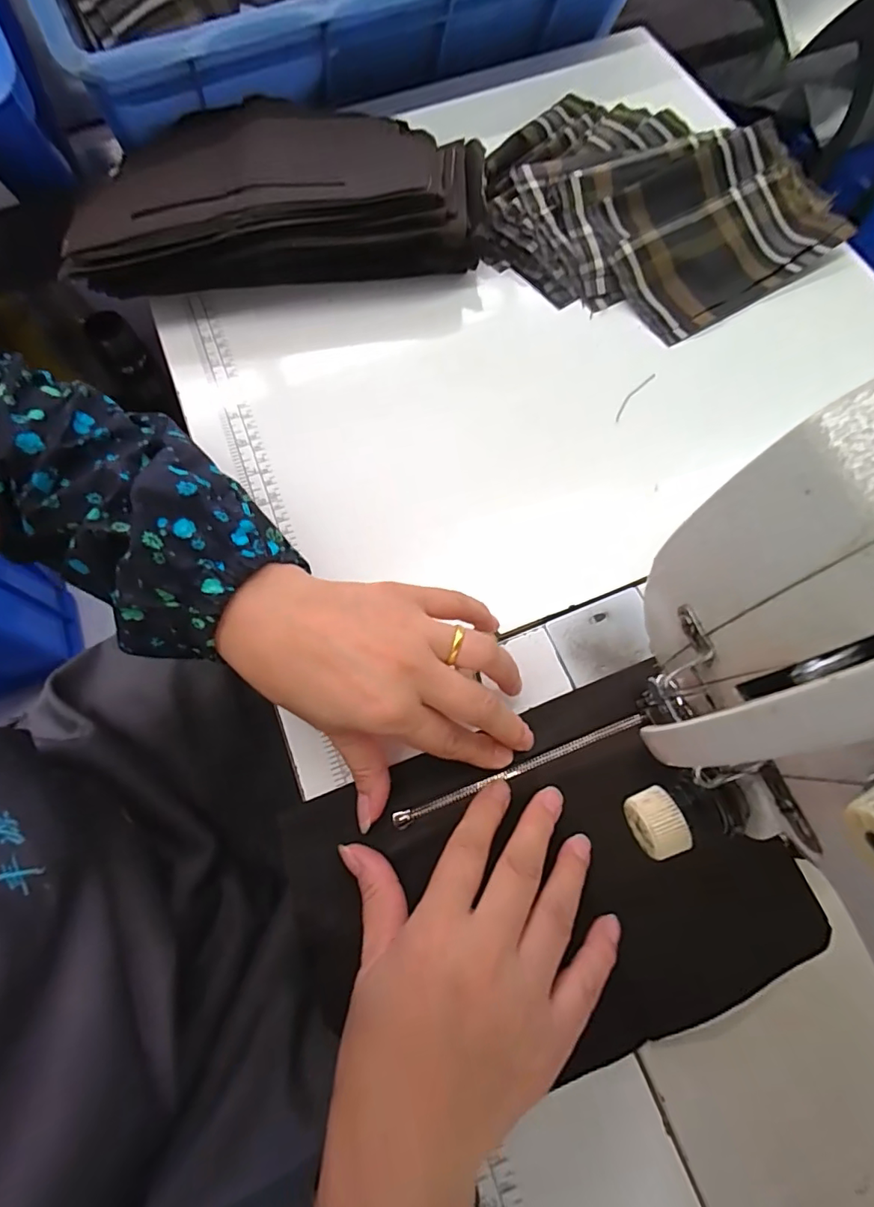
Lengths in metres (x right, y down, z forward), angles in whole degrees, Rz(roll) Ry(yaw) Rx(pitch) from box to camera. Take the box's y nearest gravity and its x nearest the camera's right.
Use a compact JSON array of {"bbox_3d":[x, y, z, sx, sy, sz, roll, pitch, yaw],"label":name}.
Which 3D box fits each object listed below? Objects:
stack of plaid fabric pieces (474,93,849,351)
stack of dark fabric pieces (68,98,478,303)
[{"bbox_3d":[0.175,-0.316,0.422,0.261,0.041,0.208,27,75,9],"label":"stack of plaid fabric pieces"},{"bbox_3d":[-0.125,-0.323,0.405,0.310,0.057,0.186,-9,72,-2],"label":"stack of dark fabric pieces"}]

